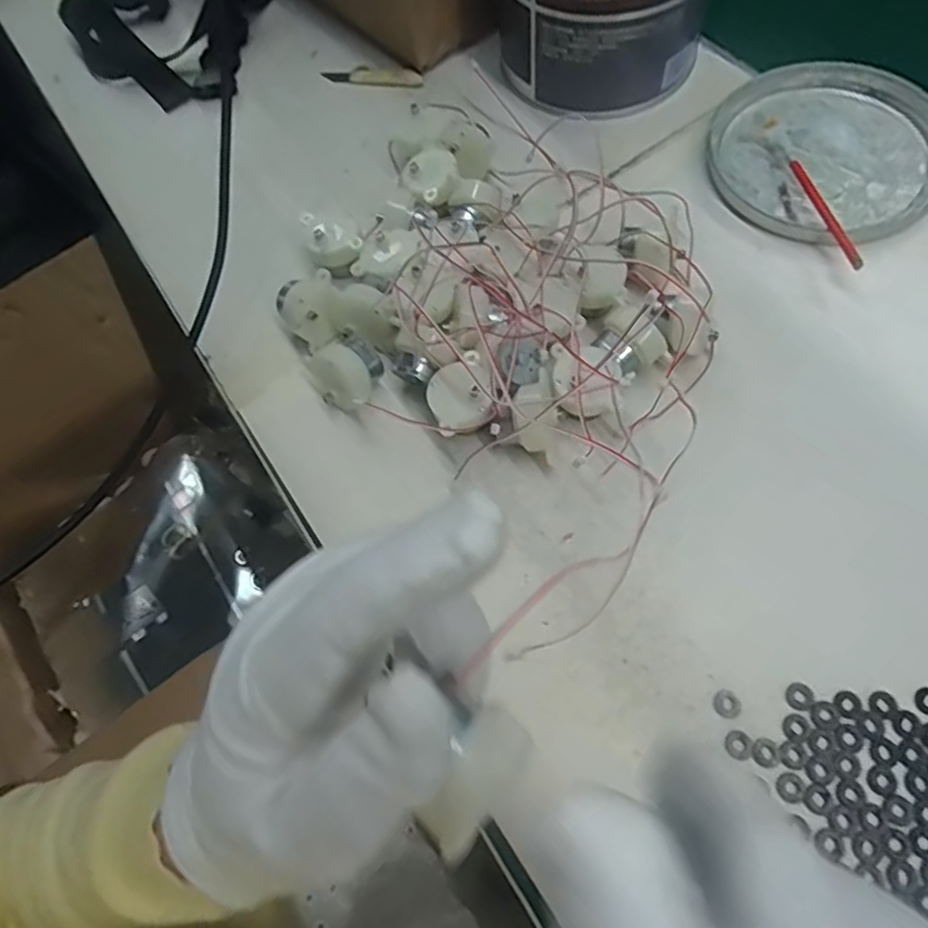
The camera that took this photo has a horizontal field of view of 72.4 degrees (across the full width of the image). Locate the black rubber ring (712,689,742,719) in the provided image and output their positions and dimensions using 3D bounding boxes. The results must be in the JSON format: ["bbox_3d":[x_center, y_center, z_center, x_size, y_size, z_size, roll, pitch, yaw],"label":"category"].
[{"bbox_3d":[0.108,0.098,0.260,0.011,0.004,0.010,-2,66,5],"label":"black rubber ring"}]

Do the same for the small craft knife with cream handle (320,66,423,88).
[{"bbox_3d":[-0.064,-0.274,0.449,0.072,0.009,0.013,13,68,11],"label":"small craft knife with cream handle"}]

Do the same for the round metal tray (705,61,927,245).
[{"bbox_3d":[0.213,-0.184,0.372,0.128,0.023,0.128,-2,66,5],"label":"round metal tray"}]

